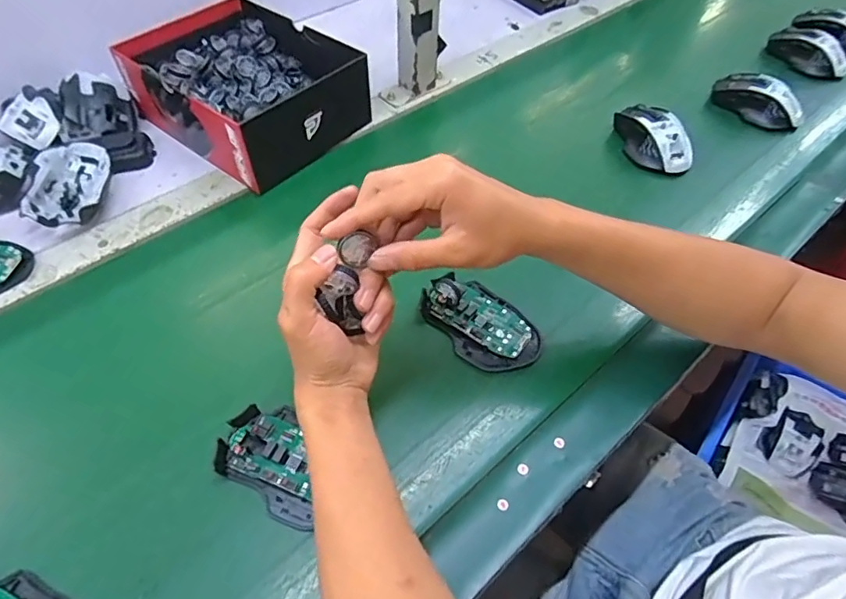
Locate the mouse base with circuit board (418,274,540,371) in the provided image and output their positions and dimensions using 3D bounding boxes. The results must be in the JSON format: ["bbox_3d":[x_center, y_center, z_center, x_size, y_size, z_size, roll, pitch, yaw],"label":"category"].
[{"bbox_3d":[0.053,0.018,0.479,0.113,0.022,0.071,31,58,20],"label":"mouse base with circuit board"}]

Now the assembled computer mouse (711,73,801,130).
[{"bbox_3d":[0.446,-0.266,0.696,0.117,0.035,0.061,30,58,18],"label":"assembled computer mouse"}]

